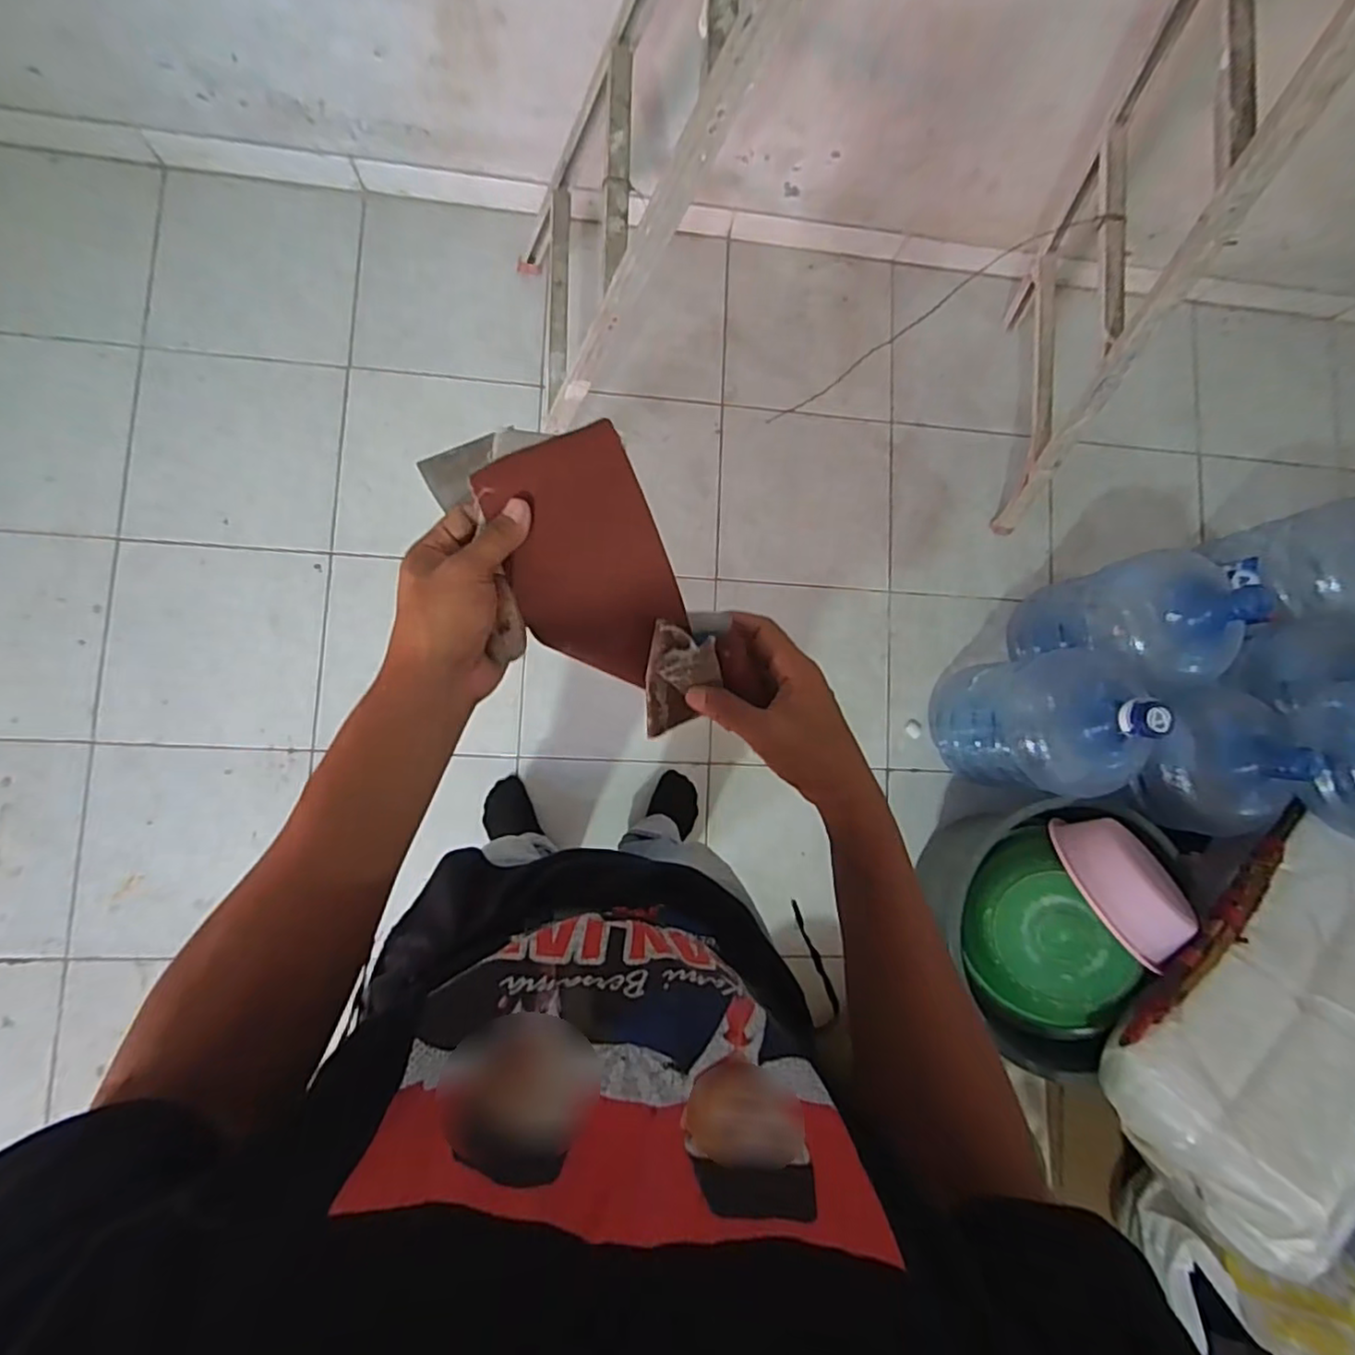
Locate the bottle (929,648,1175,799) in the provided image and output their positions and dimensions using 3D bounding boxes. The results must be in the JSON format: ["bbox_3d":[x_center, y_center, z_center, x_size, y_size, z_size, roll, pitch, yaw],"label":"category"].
[{"bbox_3d":[0.717,0.087,1.286,0.240,0.483,0.270,5,85,-7],"label":"bottle"}]

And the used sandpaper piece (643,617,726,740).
[{"bbox_3d":[0.002,0.007,0.453,0.049,0.094,0.018,10,40,-5],"label":"used sandpaper piece"}]

